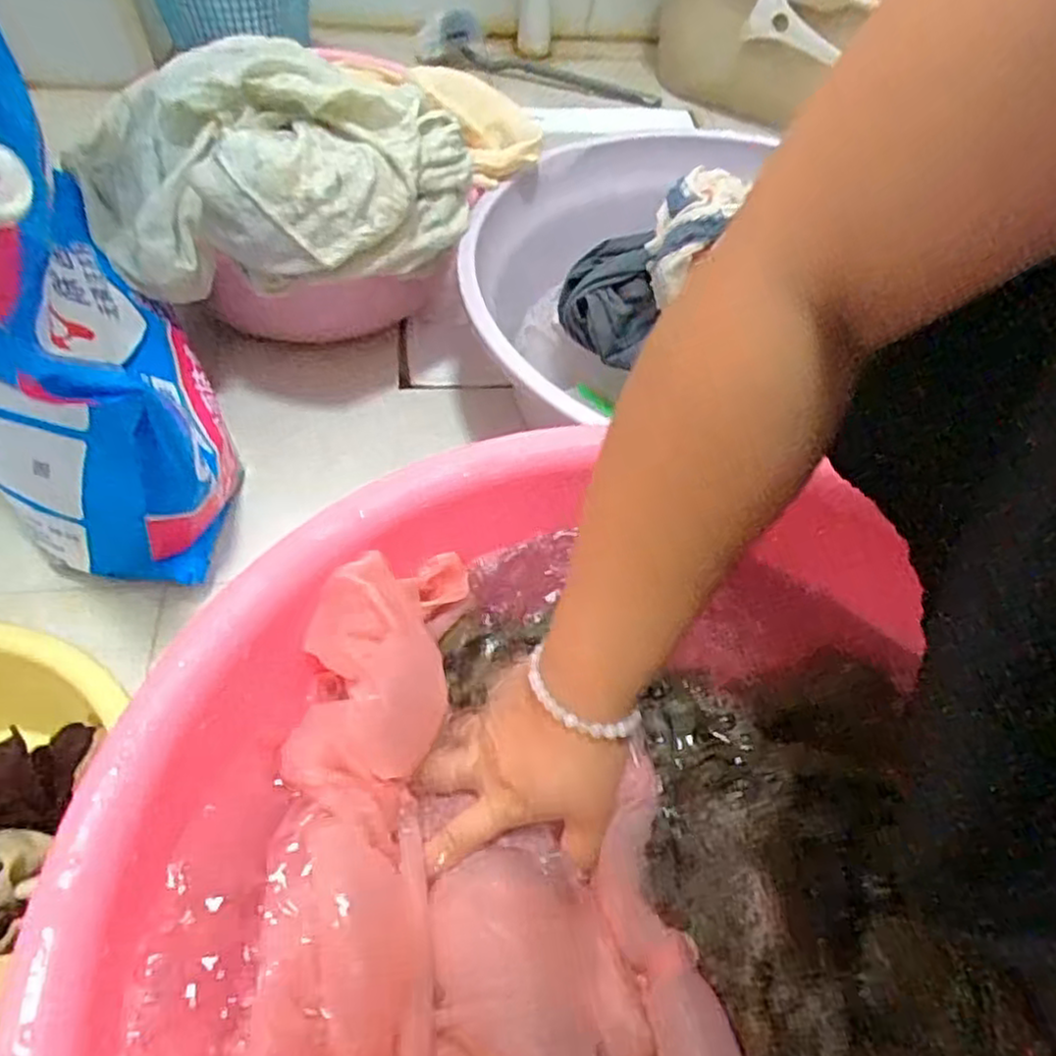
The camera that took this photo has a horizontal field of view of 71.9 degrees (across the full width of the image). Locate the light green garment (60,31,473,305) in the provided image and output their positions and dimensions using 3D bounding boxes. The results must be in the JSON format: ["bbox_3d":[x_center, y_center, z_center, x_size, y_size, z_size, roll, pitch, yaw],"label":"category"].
[{"bbox_3d":[-0.194,-0.282,0.547,0.295,0.109,0.208,-1,54,-4],"label":"light green garment"}]

